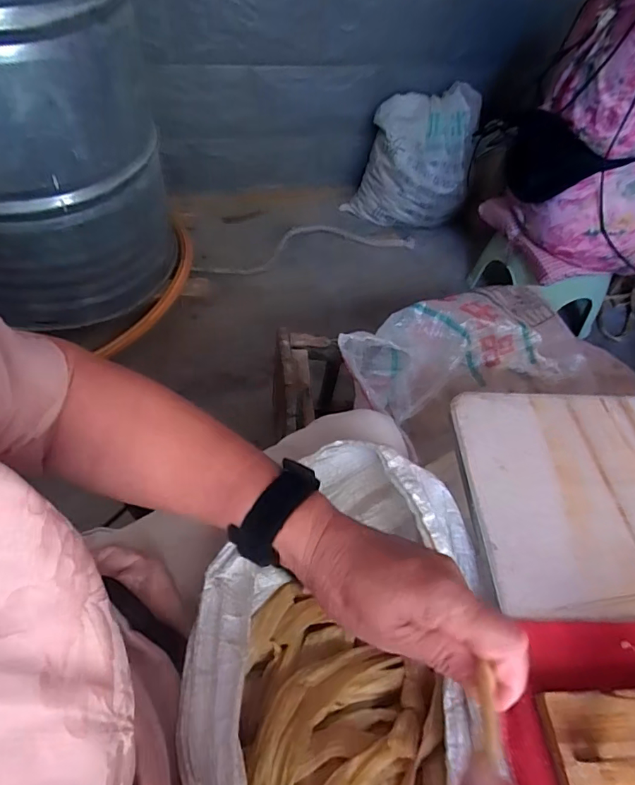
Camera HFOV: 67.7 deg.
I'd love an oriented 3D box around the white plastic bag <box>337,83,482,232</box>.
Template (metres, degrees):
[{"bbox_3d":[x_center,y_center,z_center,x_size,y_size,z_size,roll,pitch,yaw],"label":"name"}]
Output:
[{"bbox_3d":[0.290,-0.728,1.497,0.350,0.336,0.278,9,51,2],"label":"white plastic bag"}]

